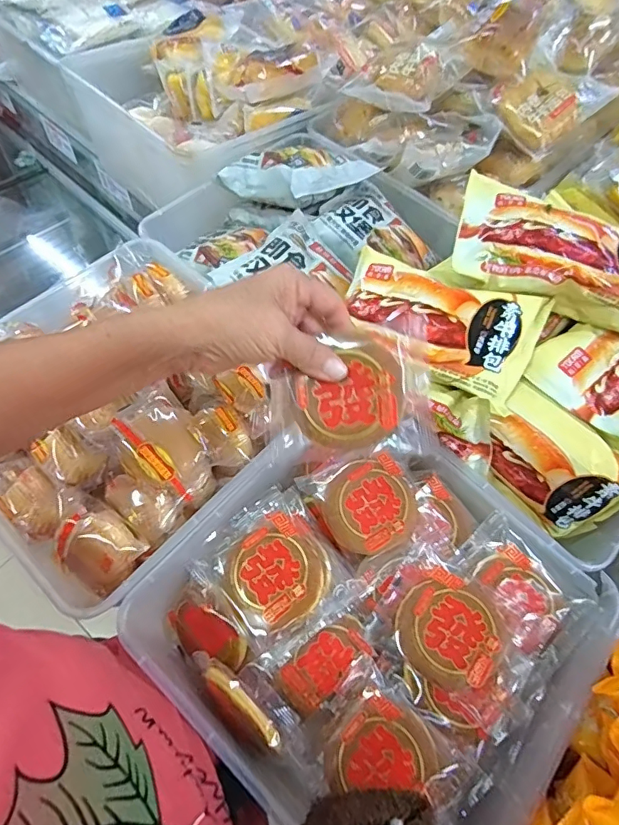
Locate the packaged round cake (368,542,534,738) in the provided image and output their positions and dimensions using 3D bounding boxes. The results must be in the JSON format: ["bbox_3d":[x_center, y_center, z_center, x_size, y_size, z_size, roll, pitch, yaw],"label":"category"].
[{"bbox_3d":[0.108,0.162,0.354,0.073,0.015,0.115,-37,69,-21],"label":"packaged round cake"}]

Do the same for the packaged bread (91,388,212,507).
[{"bbox_3d":[-0.115,0.032,0.383,0.058,0.047,0.080,-40,70,-22],"label":"packaged bread"}]

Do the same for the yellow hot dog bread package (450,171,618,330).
[{"bbox_3d":[0.208,-0.128,0.408,0.181,0.052,0.091,21,61,8],"label":"yellow hot dog bread package"}]

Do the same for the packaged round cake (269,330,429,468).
[{"bbox_3d":[0.026,-0.011,0.318,0.097,0.017,0.078,-9,91,11],"label":"packaged round cake"}]

